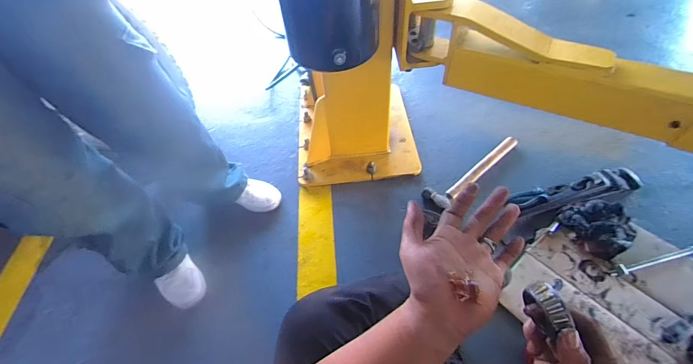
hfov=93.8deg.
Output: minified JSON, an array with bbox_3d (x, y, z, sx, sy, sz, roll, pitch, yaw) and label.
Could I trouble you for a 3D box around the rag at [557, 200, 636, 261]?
[{"bbox_3d":[0.679,0.114,0.874,0.159,0.060,0.165,-28,55,-17],"label":"rag"}]

